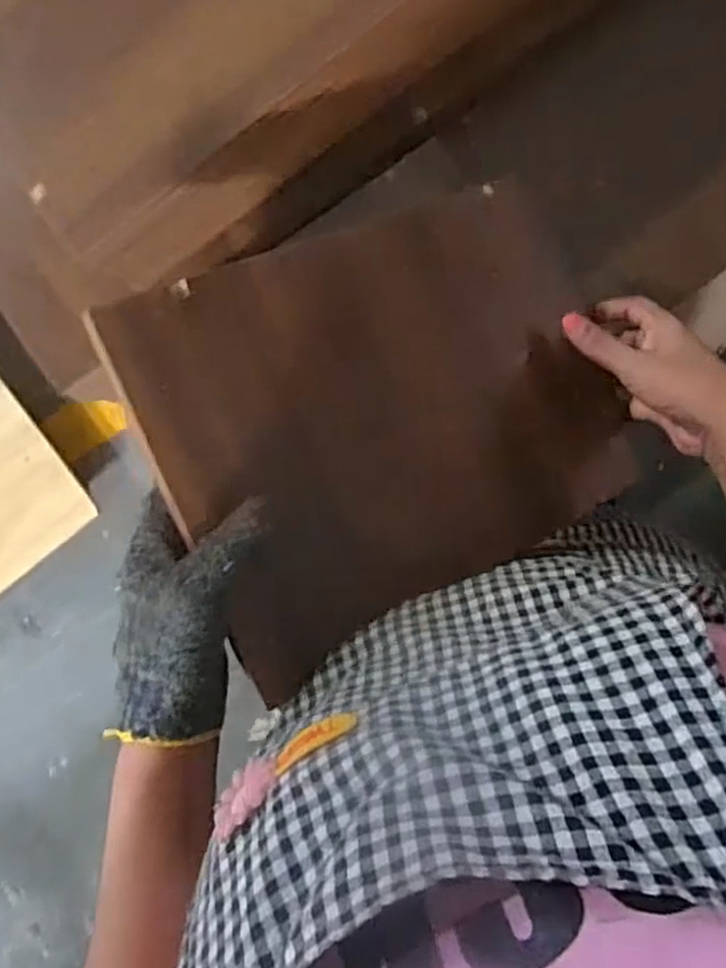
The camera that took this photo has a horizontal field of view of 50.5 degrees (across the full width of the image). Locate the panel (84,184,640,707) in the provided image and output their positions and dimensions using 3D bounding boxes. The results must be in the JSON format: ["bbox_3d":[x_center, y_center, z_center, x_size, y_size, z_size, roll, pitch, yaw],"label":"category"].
[{"bbox_3d":[0.027,-0.044,0.494,0.327,0.026,0.234,-27,104,-28],"label":"panel"}]

